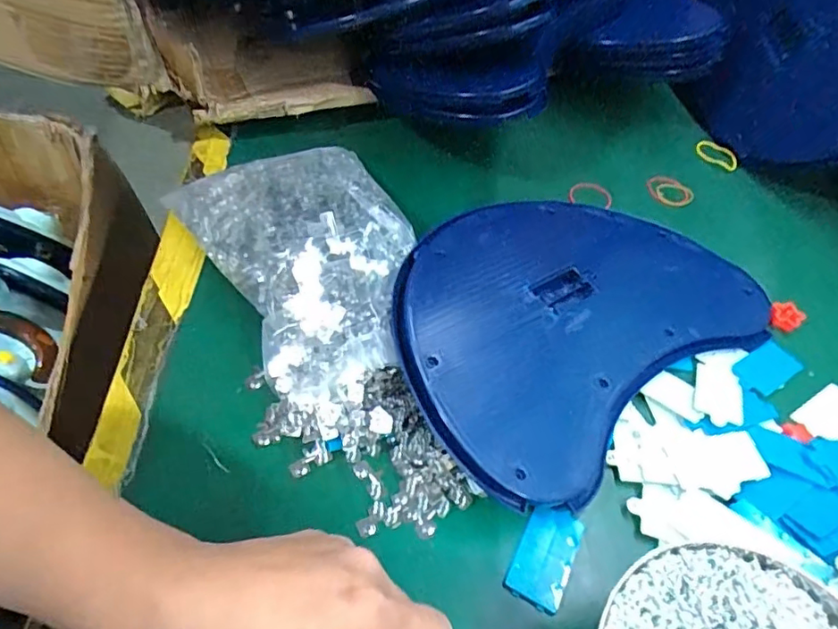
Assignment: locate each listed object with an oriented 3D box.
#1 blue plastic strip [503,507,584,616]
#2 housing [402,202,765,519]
[{"bbox_3d":[0.078,0.147,0.345,0.033,0.011,0.060,26,51,13],"label":"blue plastic strip"},{"bbox_3d":[0.122,-0.007,0.456,0.315,0.057,0.220,-31,59,-27],"label":"housing"}]

